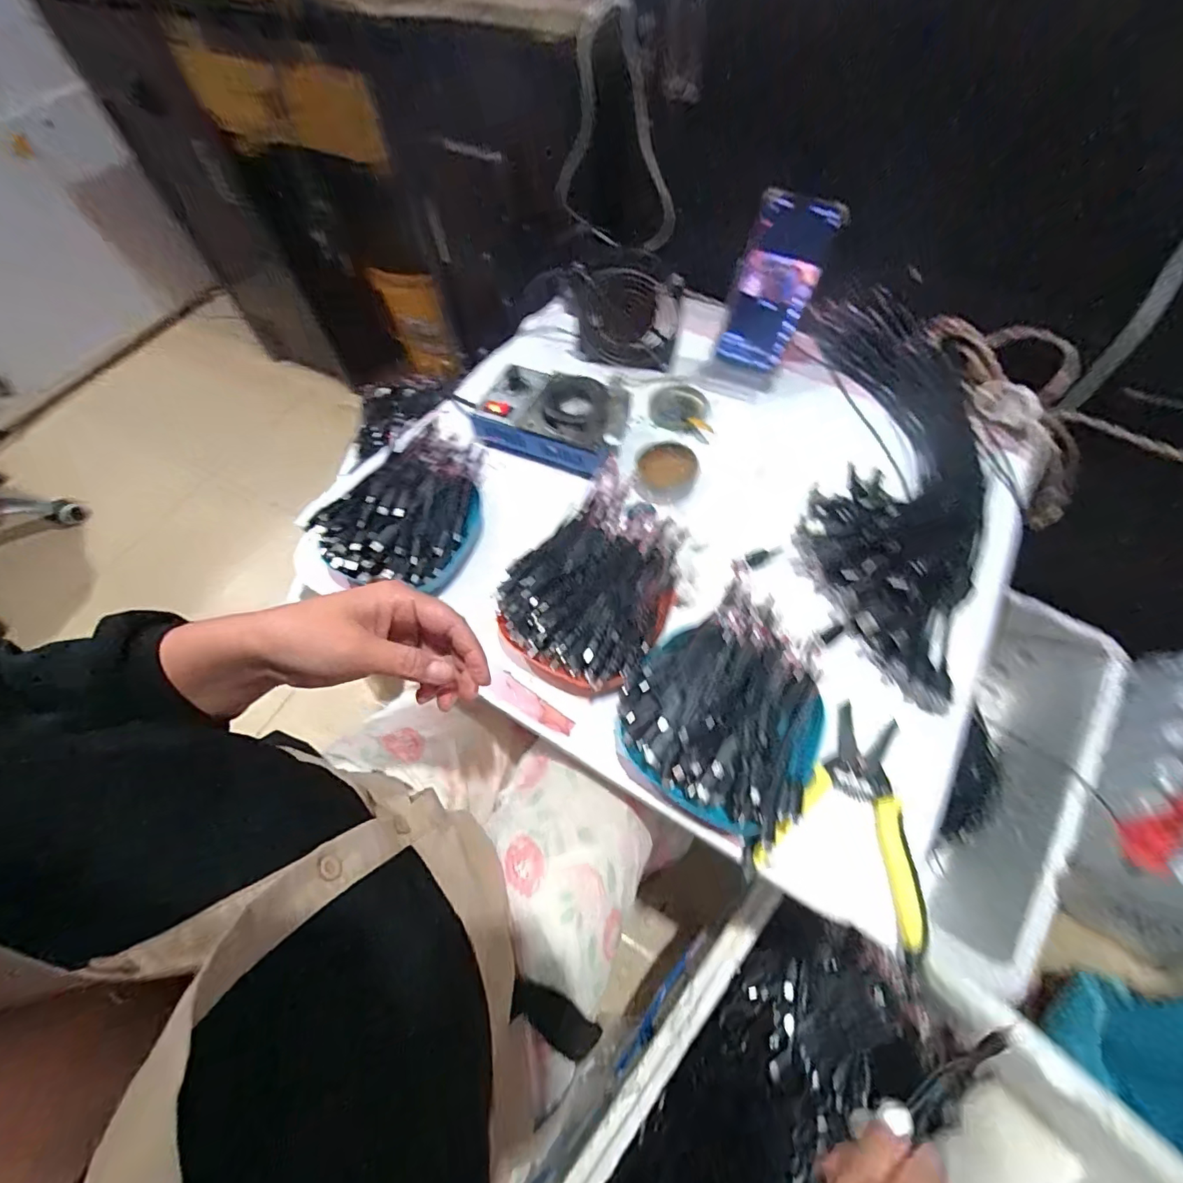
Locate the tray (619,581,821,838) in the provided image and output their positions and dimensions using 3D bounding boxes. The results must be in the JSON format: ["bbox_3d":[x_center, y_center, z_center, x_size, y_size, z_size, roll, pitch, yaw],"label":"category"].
[{"bbox_3d":[0.107,0.095,0.392,0.157,0.048,0.148,-36,66,-16],"label":"tray"}]

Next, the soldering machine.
[{"bbox_3d":[-0.043,-0.187,0.551,0.162,0.063,0.108,15,64,10],"label":"soldering machine"}]

